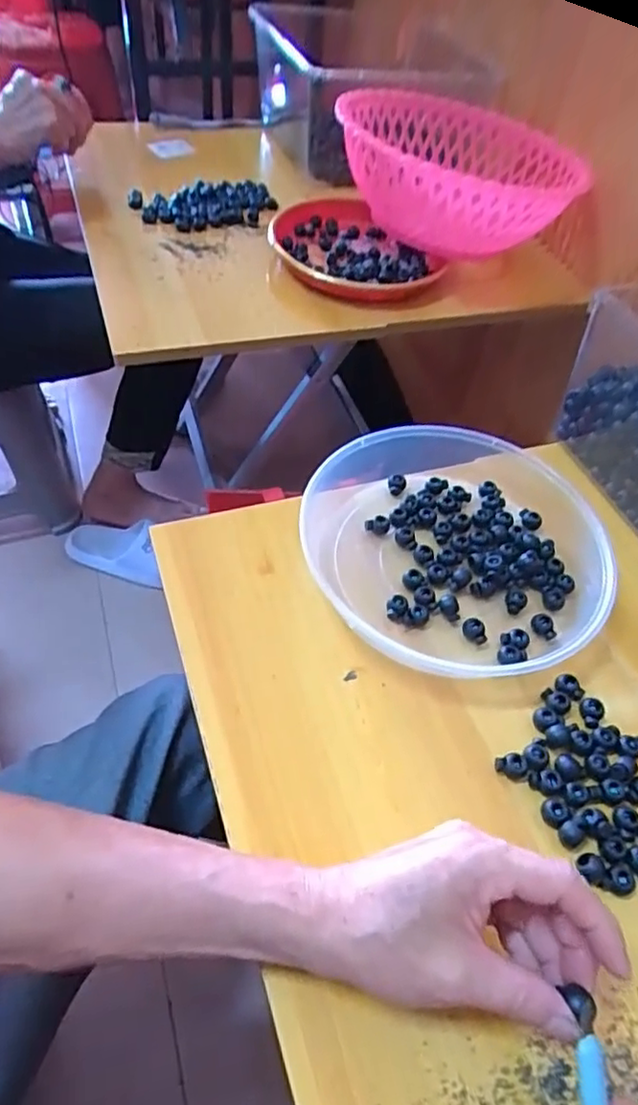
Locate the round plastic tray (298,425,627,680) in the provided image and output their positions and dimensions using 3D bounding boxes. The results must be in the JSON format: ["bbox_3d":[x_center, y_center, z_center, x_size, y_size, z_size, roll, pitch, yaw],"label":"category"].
[{"bbox_3d":[0.112,-0.006,0.483,0.227,0.044,0.219,2,51,-3],"label":"round plastic tray"}]

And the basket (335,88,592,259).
[{"bbox_3d":[0.172,-0.475,0.798,0.289,0.119,0.301,-4,52,-7],"label":"basket"}]

